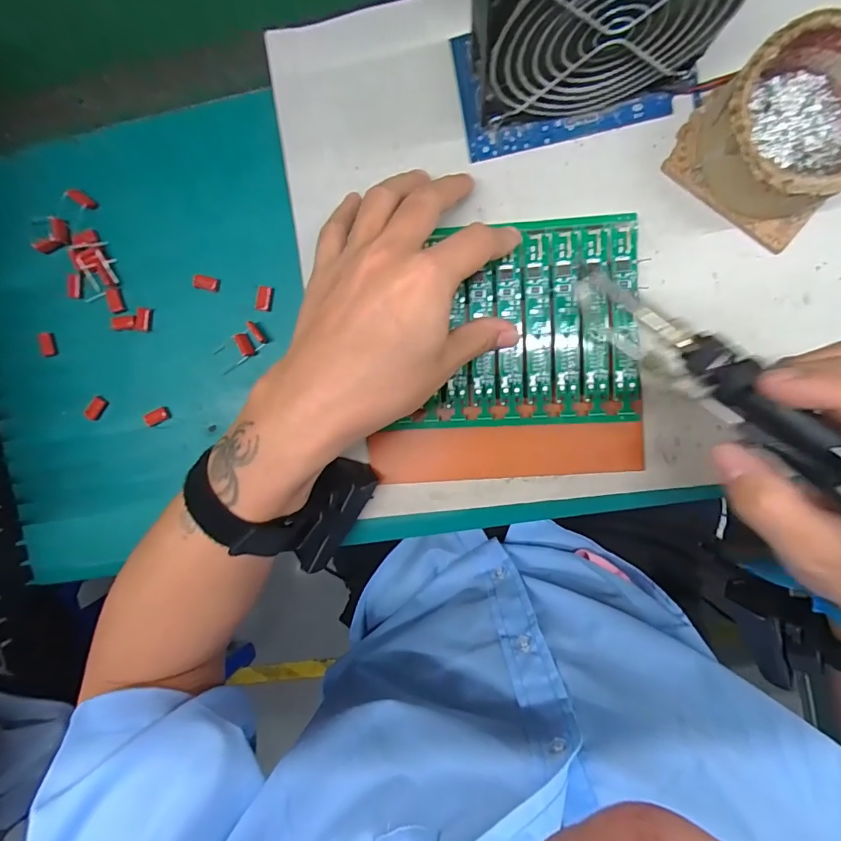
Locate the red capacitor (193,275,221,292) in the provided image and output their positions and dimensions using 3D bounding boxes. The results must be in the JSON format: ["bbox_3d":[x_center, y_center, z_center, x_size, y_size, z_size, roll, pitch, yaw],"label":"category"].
[{"bbox_3d":[-0.142,-0.091,0.305,0.017,0.004,0.009,12,95,5],"label":"red capacitor"}]

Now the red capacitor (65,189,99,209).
[{"bbox_3d":[-0.229,-0.150,0.310,0.022,0.006,0.008,28,96,4],"label":"red capacitor"}]

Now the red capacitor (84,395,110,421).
[{"bbox_3d":[-0.223,-0.008,0.316,0.008,0.008,0.017,41,97,2],"label":"red capacitor"}]

